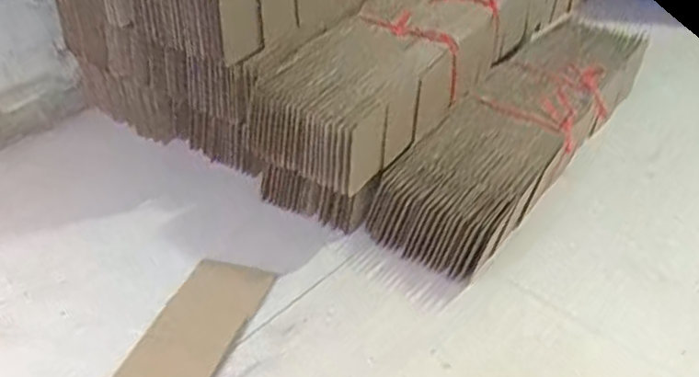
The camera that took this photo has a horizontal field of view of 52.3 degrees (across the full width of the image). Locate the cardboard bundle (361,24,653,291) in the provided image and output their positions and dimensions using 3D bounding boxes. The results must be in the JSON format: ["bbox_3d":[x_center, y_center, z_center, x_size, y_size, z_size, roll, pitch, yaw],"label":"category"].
[{"bbox_3d":[0.319,-0.106,1.294,0.209,0.136,0.673,25,47,30],"label":"cardboard bundle"}]

